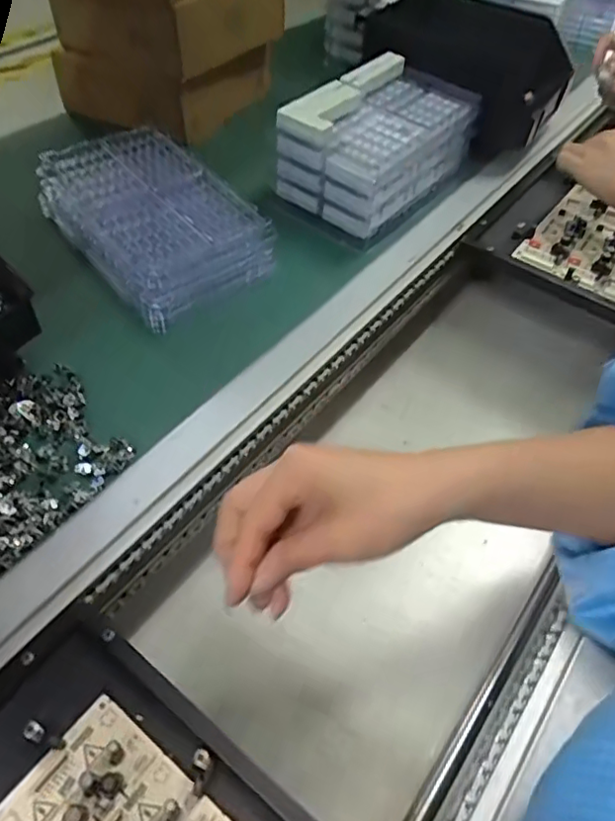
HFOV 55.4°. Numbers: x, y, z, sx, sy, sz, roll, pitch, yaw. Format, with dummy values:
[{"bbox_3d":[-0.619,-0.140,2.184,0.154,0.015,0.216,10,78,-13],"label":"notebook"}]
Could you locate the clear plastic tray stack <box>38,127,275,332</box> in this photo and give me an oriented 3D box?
[{"bbox_3d":[-0.142,-0.181,0.548,0.144,0.047,0.222,-32,60,-24],"label":"clear plastic tray stack"}]

